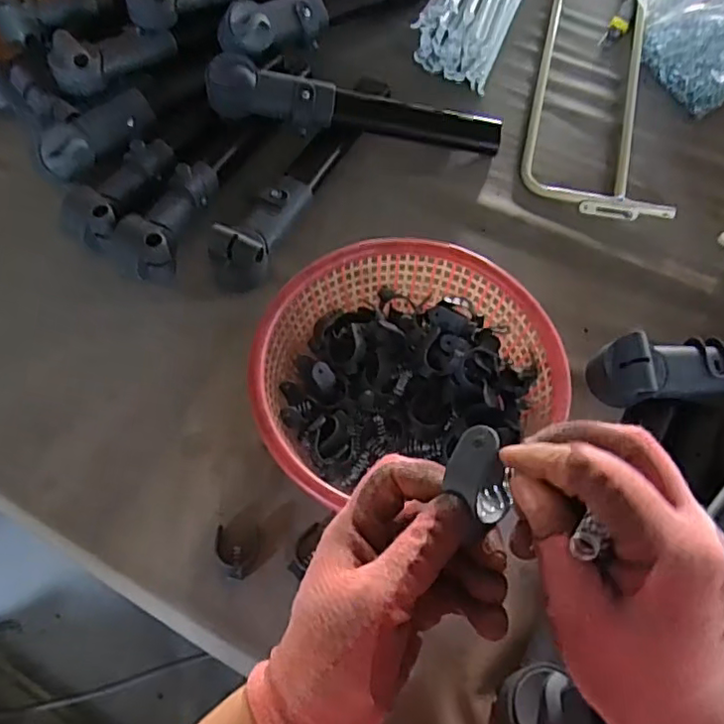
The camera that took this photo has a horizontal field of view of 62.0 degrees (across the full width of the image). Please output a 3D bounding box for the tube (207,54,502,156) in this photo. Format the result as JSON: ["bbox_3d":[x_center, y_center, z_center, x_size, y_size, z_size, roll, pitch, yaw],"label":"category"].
[{"bbox_3d":[-0.005,-0.325,0.795,0.389,0.047,0.059,5,63,-12],"label":"tube"}]

